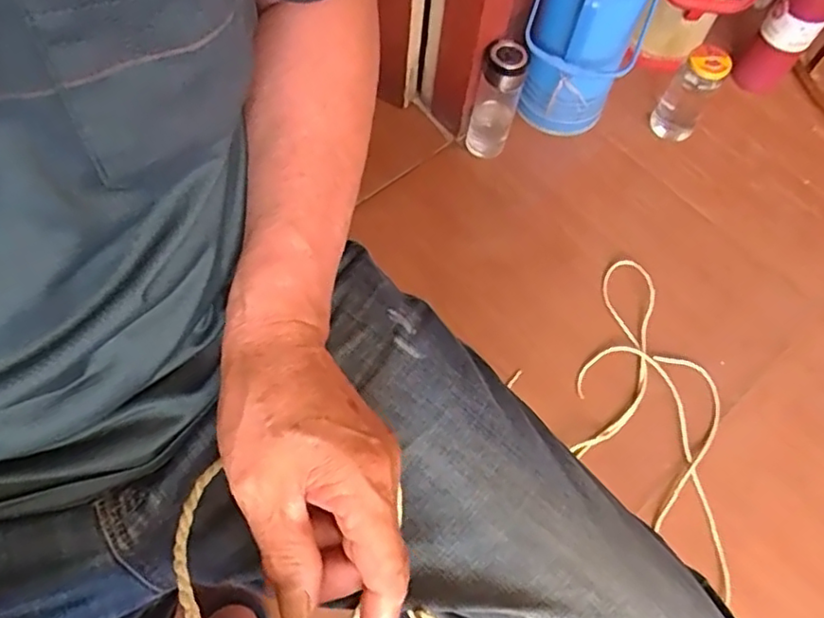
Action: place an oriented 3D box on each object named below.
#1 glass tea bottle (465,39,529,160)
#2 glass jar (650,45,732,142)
[{"bbox_3d":[0.128,-0.318,0.946,0.066,0.199,0.056,14,63,3],"label":"glass tea bottle"},{"bbox_3d":[0.452,-0.352,0.997,0.073,0.155,0.069,1,63,-3],"label":"glass jar"}]

